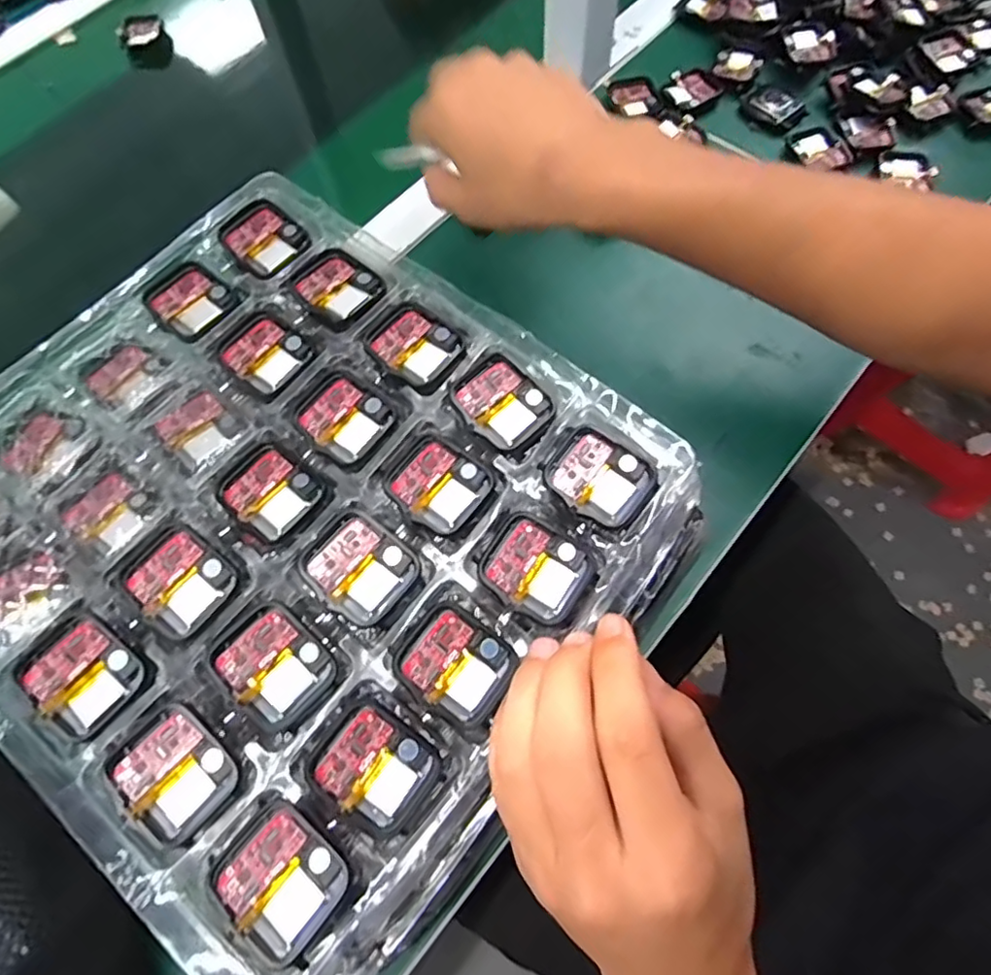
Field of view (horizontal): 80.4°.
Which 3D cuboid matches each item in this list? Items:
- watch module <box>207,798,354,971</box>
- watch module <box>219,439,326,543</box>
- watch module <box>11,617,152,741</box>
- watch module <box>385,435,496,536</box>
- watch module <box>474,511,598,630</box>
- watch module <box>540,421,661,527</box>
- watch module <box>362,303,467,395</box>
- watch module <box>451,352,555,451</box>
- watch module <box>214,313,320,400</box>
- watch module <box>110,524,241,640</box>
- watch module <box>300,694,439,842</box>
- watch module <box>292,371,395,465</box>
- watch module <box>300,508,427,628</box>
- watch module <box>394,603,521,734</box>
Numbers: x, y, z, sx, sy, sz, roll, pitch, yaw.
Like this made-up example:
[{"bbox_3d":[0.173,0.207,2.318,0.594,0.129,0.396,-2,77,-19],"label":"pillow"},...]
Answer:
[{"bbox_3d":[-0.075,0.136,0.205,0.042,0.009,0.036,36,74,16],"label":"watch module"},{"bbox_3d":[-0.100,0.001,0.260,0.041,0.004,0.036,40,75,17],"label":"watch module"},{"bbox_3d":[-0.162,0.074,0.230,0.041,0.009,0.035,36,74,16],"label":"watch module"},{"bbox_3d":[-0.025,-0.001,0.261,0.040,0.006,0.036,33,73,15],"label":"watch module"},{"bbox_3d":[0.017,0.035,0.248,0.042,0.011,0.036,34,74,15],"label":"watch module"},{"bbox_3d":[0.046,-0.006,0.258,0.042,0.005,0.038,42,76,17],"label":"watch module"},{"bbox_3d":[-0.039,-0.069,0.285,0.046,0.005,0.037,38,75,16],"label":"watch module"},{"bbox_3d":[0.003,-0.039,0.269,0.035,0.007,0.040,-40,71,-12],"label":"watch module"},{"bbox_3d":[-0.113,-0.065,0.290,0.040,0.009,0.035,36,74,16],"label":"watch module"},{"bbox_3d":[-0.133,0.038,0.244,0.041,0.006,0.037,37,74,16],"label":"watch module"},{"bbox_3d":[-0.045,0.105,0.221,0.046,0.010,0.038,38,75,1],"label":"watch module"},{"bbox_3d":[-0.070,-0.033,0.272,0.039,0.005,0.036,40,75,17],"label":"watch module"},{"bbox_3d":[-0.056,0.033,0.243,0.041,0.010,0.037,35,74,15],"label":"watch module"},{"bbox_3d":[-0.016,0.071,0.234,0.043,0.010,0.036,38,71,6],"label":"watch module"}]

